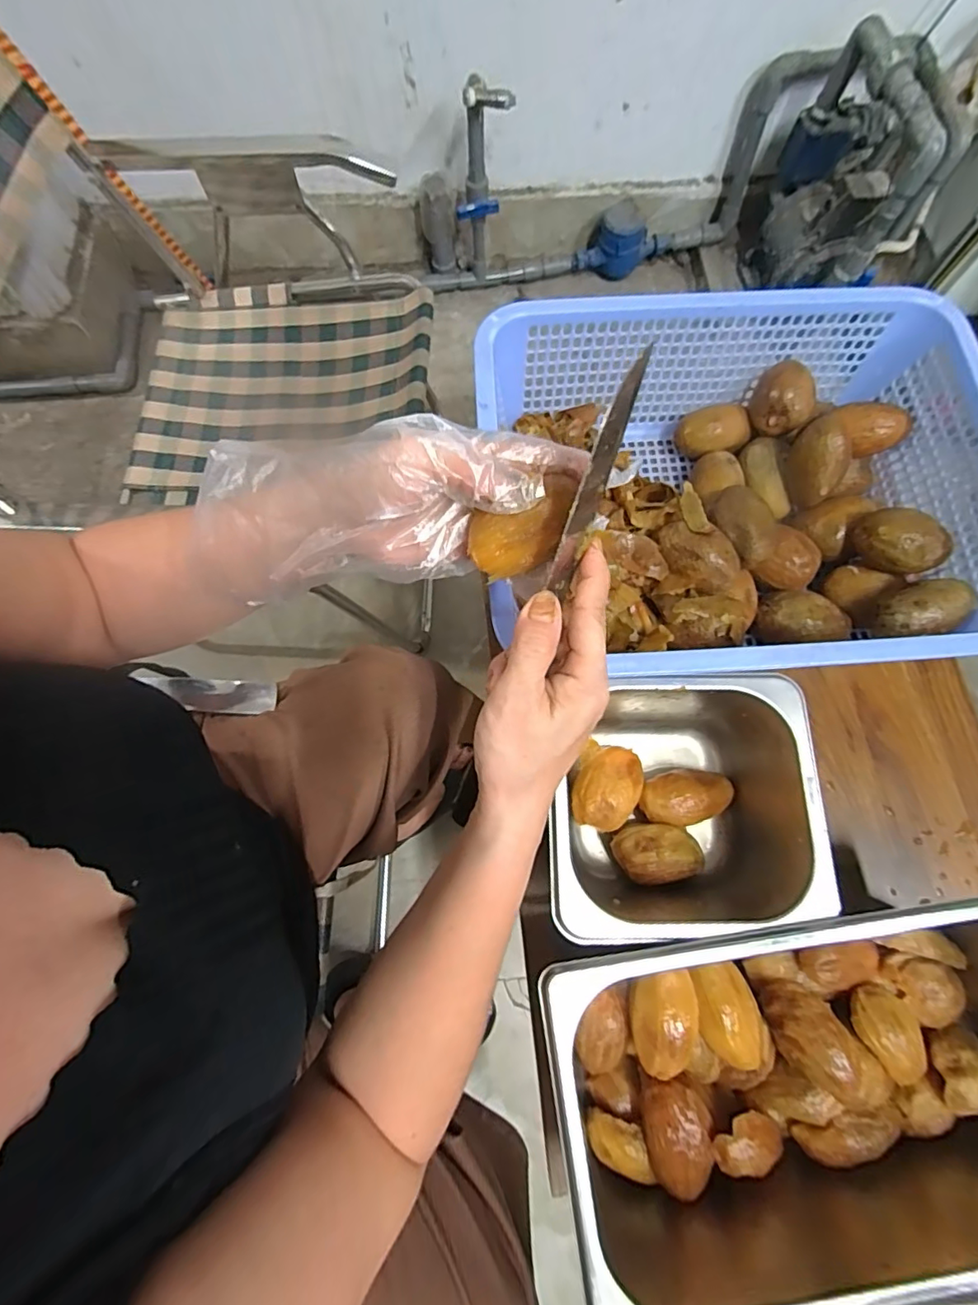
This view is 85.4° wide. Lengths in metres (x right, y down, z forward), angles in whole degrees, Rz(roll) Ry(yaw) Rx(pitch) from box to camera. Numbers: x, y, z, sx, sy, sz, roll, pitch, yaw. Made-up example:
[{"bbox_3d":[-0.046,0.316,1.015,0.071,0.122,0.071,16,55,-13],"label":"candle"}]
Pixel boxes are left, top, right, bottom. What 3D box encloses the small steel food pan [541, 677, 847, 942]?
[{"bbox_3d":[0.125,0.104,0.375,0.170,0.090,0.160,-1,74,-1],"label":"small steel food pan"}]

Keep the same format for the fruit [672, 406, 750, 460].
[{"bbox_3d":[0.199,-0.197,0.475,0.057,0.033,0.037,-8,75,-3],"label":"fruit"}]

